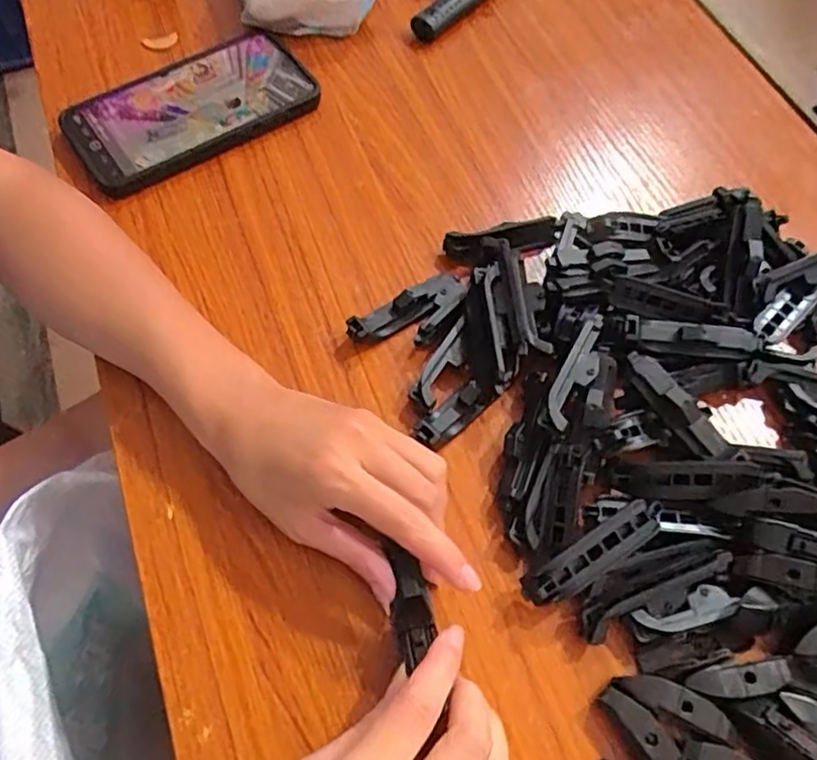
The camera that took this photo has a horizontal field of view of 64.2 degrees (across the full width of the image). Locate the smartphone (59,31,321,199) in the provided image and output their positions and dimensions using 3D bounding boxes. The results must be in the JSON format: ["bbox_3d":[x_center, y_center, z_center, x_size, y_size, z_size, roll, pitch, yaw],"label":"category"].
[{"bbox_3d":[-0.149,-0.187,0.448,0.161,0.017,0.086,-33,68,-17],"label":"smartphone"}]

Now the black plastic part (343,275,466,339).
[{"bbox_3d":[-0.003,-0.041,0.376,0.070,0.018,0.019,-22,66,-12],"label":"black plastic part"}]

